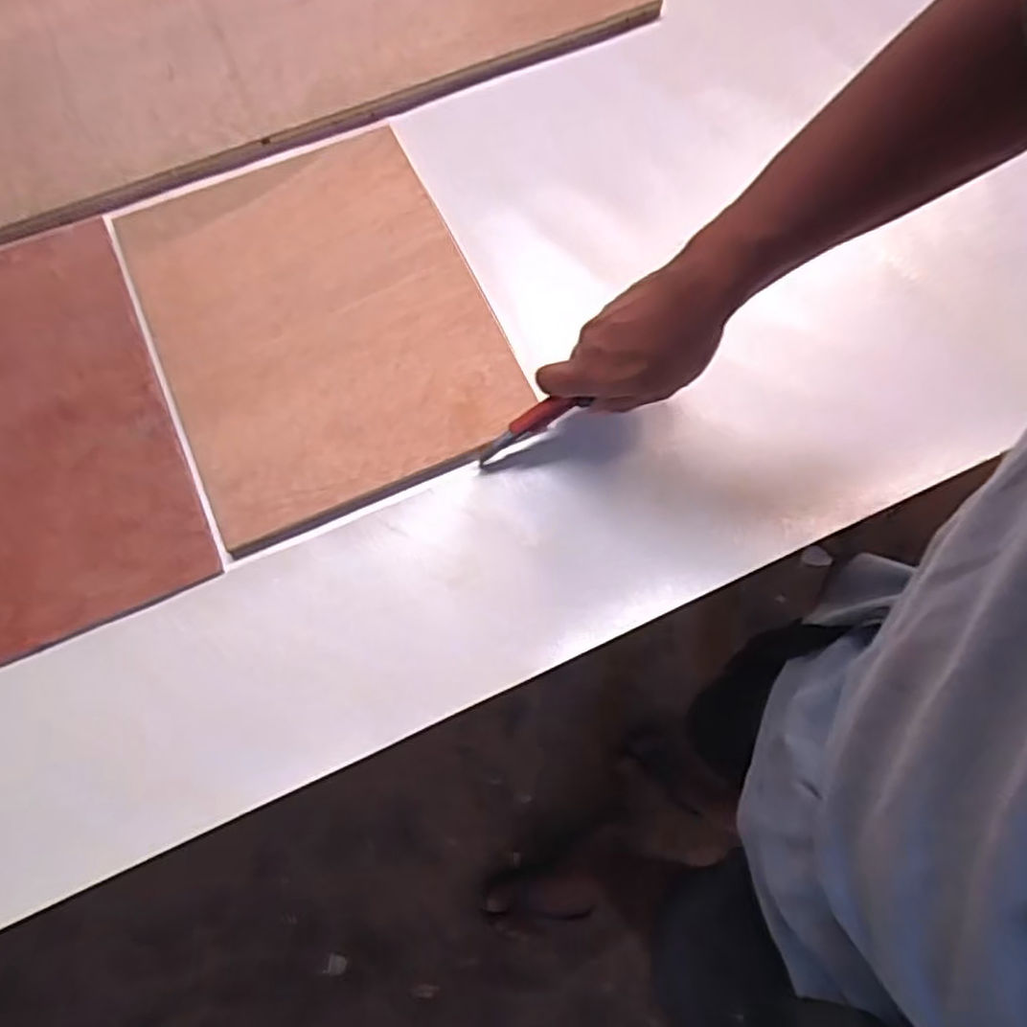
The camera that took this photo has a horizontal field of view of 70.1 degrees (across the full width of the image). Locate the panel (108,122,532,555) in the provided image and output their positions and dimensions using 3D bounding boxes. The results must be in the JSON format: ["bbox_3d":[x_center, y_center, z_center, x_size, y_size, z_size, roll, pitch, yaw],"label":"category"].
[{"bbox_3d":[-0.158,-0.159,0.588,0.248,0.009,0.328,-24,73,-7],"label":"panel"}]

